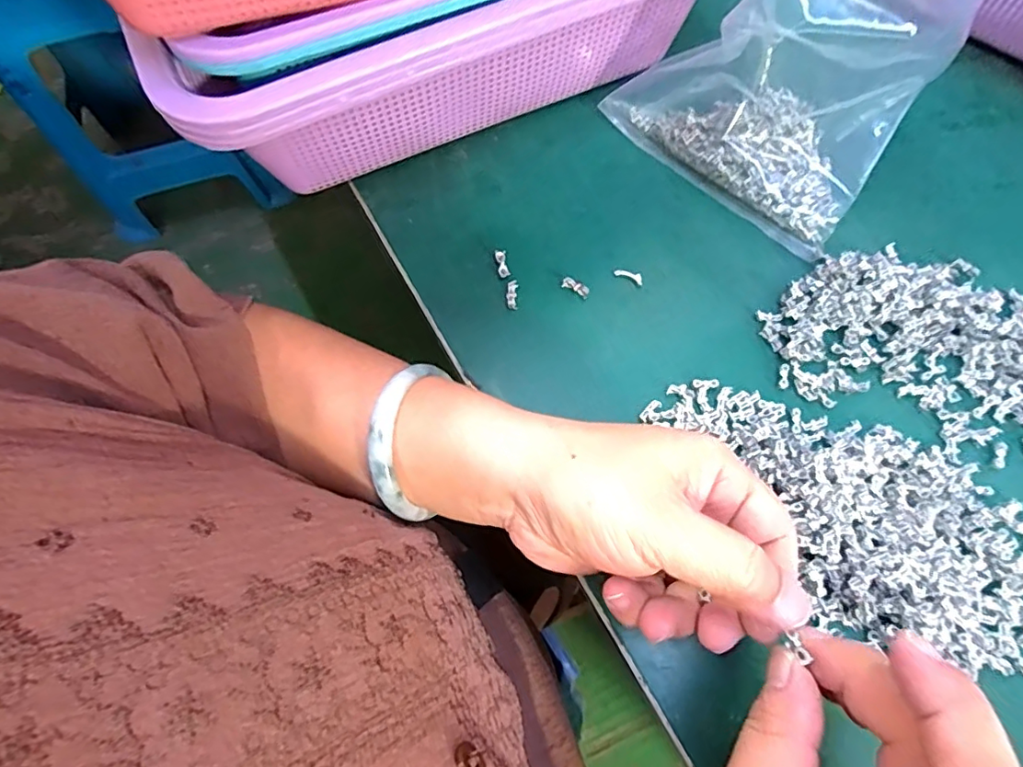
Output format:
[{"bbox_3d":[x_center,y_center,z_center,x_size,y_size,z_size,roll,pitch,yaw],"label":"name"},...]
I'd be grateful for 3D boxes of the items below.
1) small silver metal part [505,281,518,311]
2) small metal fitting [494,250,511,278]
[{"bbox_3d":[0.000,-0.047,0.289,0.006,0.004,0.016,0,69,2],"label":"small silver metal part"},{"bbox_3d":[-0.005,-0.064,0.294,0.006,0.004,0.015,-12,81,-2],"label":"small metal fitting"}]

